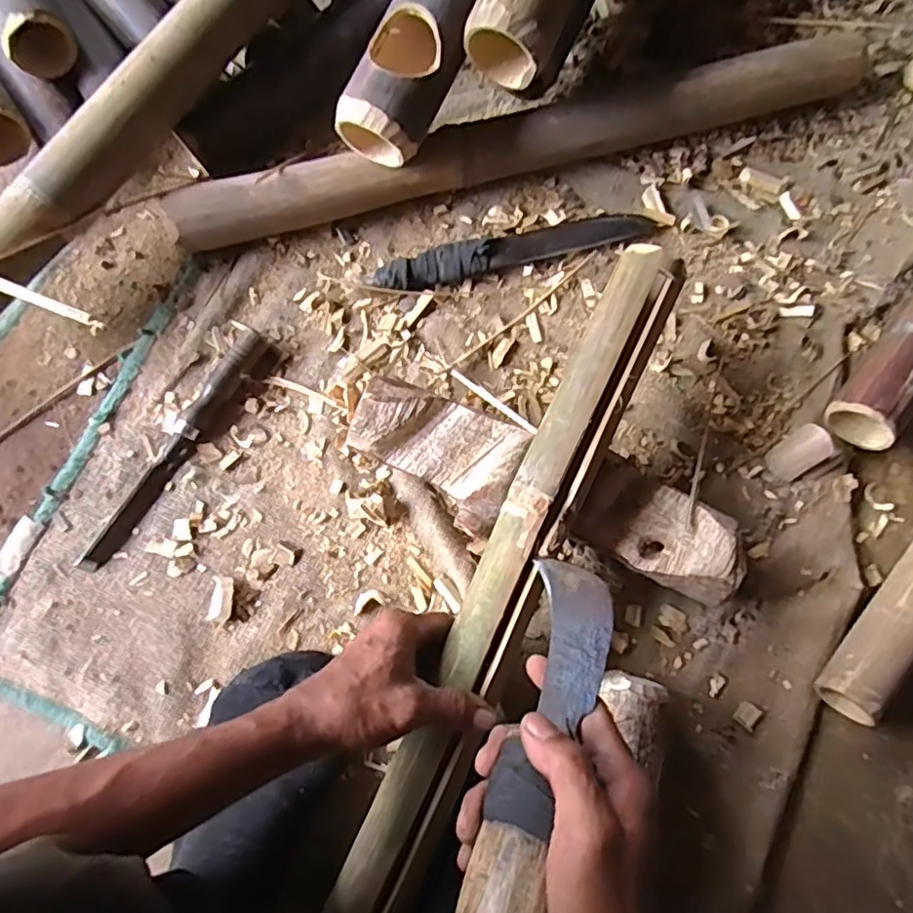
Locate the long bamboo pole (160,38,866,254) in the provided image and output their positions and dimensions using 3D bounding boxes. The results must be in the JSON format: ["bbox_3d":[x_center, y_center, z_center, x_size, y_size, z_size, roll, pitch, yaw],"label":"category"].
[{"bbox_3d":[0.067,-0.290,0.584,0.654,0.058,0.047,-15,80,-4],"label":"long bamboo pole"}]

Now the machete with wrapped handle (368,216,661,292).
[{"bbox_3d":[0.056,-0.193,0.585,0.267,0.020,0.036,-13,79,-3],"label":"machete with wrapped handle"}]

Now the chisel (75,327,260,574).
[{"bbox_3d":[-0.246,-0.008,0.544,0.028,0.017,0.245,31,80,6],"label":"chisel"}]

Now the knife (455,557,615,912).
[{"bbox_3d":[0.049,0.157,0.360,0.049,0.030,0.233,23,49,4],"label":"knife"}]

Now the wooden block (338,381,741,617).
[{"bbox_3d":[0.070,0.033,0.521,0.327,0.061,0.090,20,79,4],"label":"wooden block"}]

